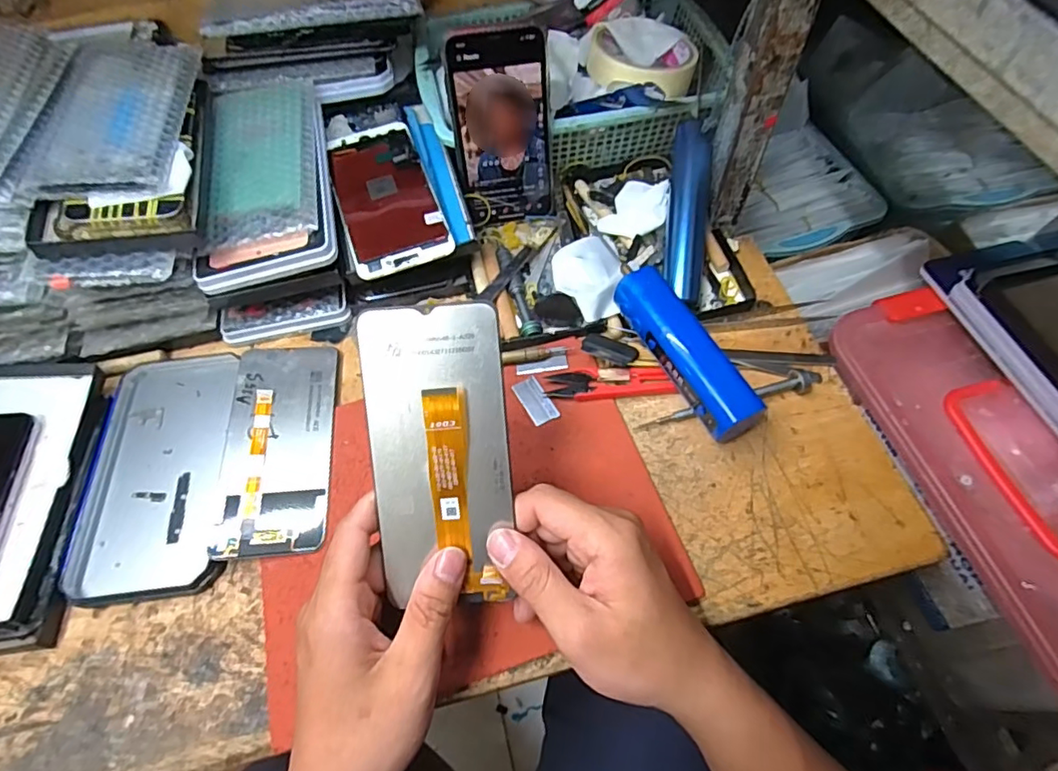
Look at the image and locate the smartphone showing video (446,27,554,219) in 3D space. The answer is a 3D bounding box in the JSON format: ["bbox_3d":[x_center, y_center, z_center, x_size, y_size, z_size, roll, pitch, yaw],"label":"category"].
[{"bbox_3d":[-0.020,-0.202,0.450,0.074,0.143,0.009,-8,46,-4],"label":"smartphone showing video"}]

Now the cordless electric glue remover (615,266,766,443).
[{"bbox_3d":[0.108,-0.025,0.394,0.038,0.037,0.127,-26,62,-12],"label":"cordless electric glue remover"}]

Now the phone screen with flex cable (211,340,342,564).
[{"bbox_3d":[-0.175,0.039,0.401,0.071,0.006,0.158,-1,60,-8],"label":"phone screen with flex cable"}]

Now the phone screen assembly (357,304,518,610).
[{"bbox_3d":[-0.045,0.037,0.289,0.070,0.015,0.151,-4,97,-2],"label":"phone screen assembly"}]

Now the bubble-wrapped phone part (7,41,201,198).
[{"bbox_3d":[-0.297,-0.202,0.410,0.086,0.019,0.171,-7,60,-2],"label":"bubble-wrapped phone part"}]

